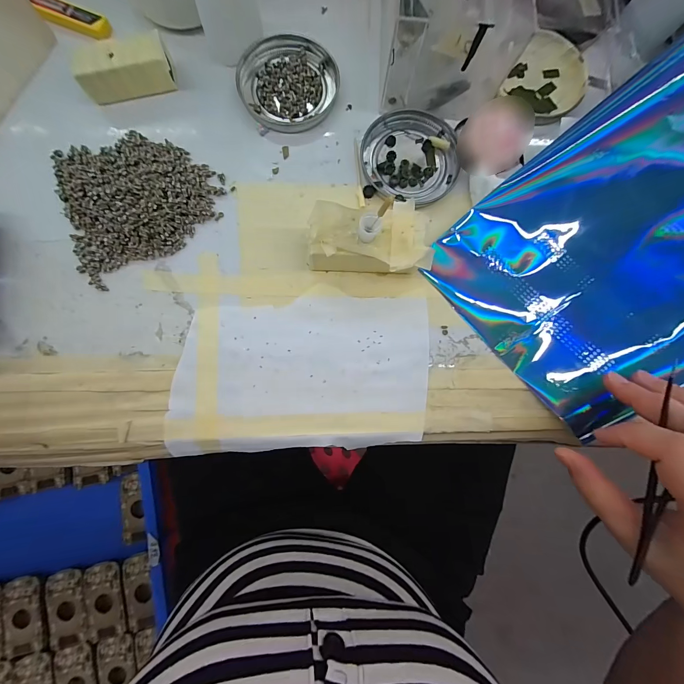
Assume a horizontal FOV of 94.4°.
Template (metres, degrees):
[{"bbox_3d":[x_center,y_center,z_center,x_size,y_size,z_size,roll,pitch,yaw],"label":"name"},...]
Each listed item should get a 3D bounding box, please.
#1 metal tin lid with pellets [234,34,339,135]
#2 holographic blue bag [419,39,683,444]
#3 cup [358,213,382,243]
[{"bbox_3d":[-0.043,-0.211,0.256,0.078,0.007,0.079,0,84,-3],"label":"metal tin lid with pellets"},{"bbox_3d":[0.230,-0.092,0.226,0.294,0.062,0.182,-41,87,-6],"label":"holographic blue bag"},{"bbox_3d":[0.018,-0.075,0.206,0.014,0.017,0.016,17,83,-1],"label":"cup"}]

